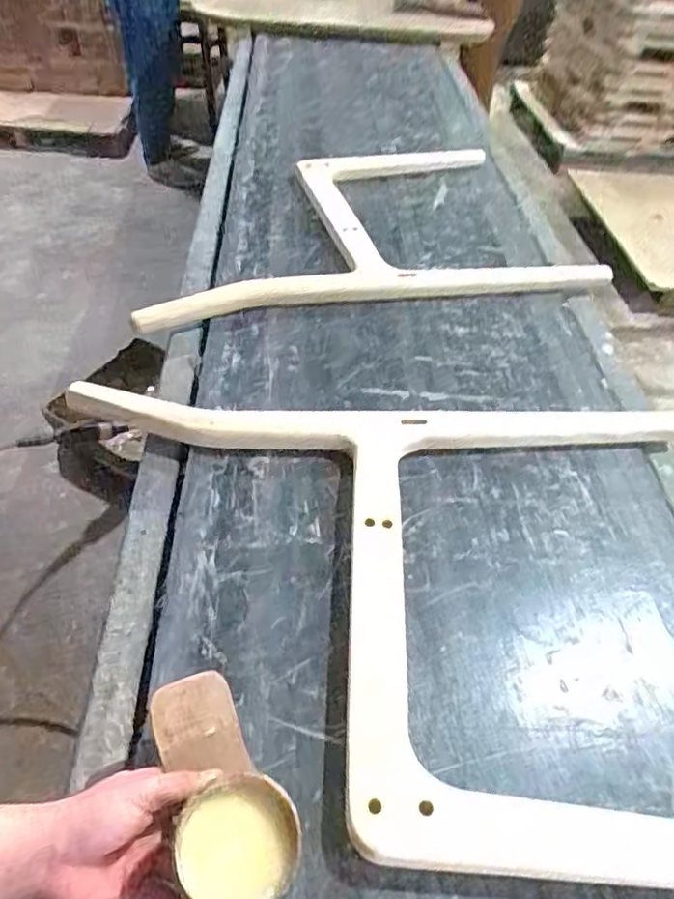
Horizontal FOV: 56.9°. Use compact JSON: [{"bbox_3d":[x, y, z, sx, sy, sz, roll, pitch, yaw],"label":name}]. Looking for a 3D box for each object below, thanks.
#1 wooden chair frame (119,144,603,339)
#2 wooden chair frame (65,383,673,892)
[{"bbox_3d":[0.013,-0.433,1.150,0.761,0.036,0.564,-9,48,-13],"label":"wooden chair frame"},{"bbox_3d":[0.061,0.129,0.627,0.722,0.045,0.516,2,46,-2],"label":"wooden chair frame"}]

